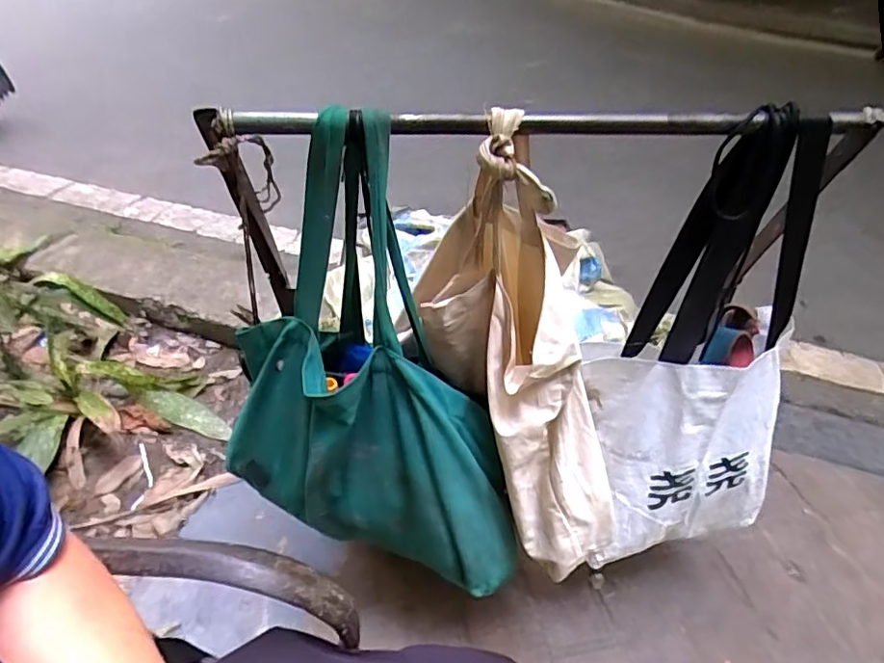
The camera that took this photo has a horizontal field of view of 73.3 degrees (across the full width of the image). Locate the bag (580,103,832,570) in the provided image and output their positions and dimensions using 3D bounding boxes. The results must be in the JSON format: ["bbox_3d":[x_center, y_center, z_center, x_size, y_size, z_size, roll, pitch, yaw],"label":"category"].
[{"bbox_3d":[0.307,0.032,0.716,0.263,0.540,0.143,-9,40,-14],"label":"bag"}]

